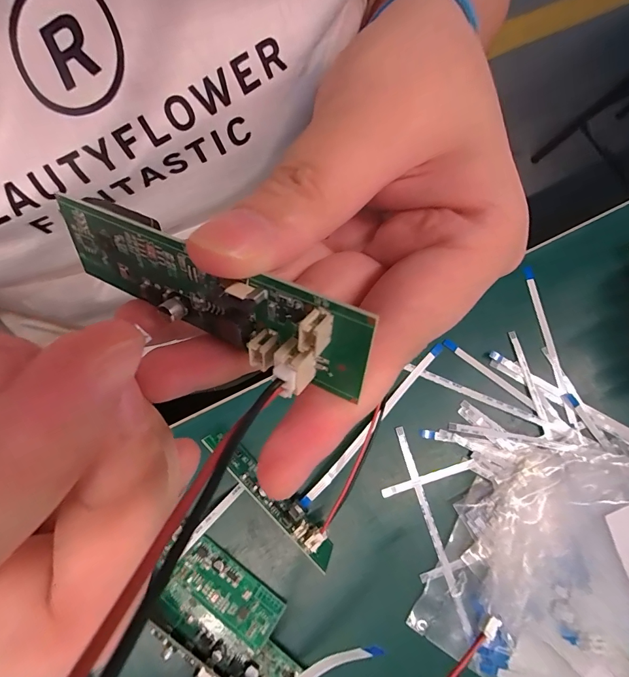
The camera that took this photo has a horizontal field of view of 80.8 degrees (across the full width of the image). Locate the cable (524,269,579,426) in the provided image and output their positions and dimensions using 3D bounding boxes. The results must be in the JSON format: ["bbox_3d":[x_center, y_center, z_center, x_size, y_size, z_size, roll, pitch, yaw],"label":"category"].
[{"bbox_3d":[0.134,0.003,0.212,0.006,0.005,0.094,-7,80,-3],"label":"cable"}]

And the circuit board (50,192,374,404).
[{"bbox_3d":[-0.027,-0.009,0.078,0.081,0.024,0.005,25,44,19],"label":"circuit board"}]

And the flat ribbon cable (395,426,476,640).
[{"bbox_3d":[0.061,0.097,0.190,0.005,0.004,0.102,-16,80,-5],"label":"flat ribbon cable"}]

